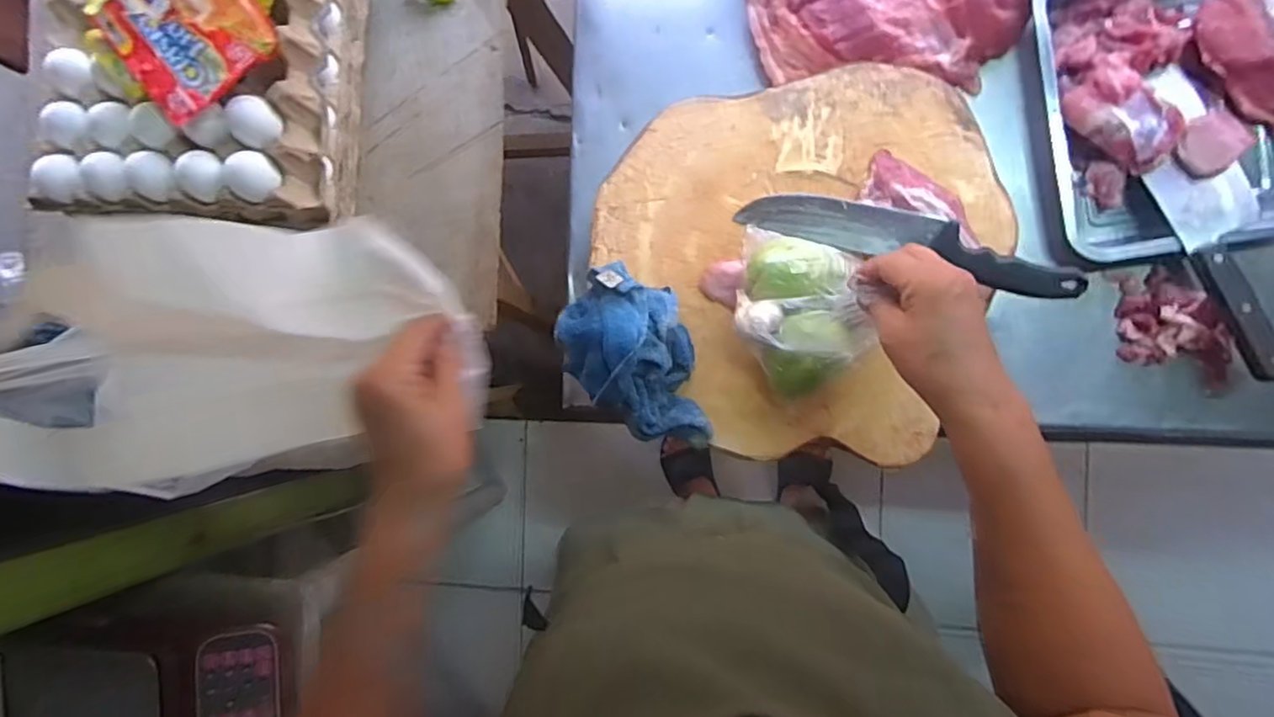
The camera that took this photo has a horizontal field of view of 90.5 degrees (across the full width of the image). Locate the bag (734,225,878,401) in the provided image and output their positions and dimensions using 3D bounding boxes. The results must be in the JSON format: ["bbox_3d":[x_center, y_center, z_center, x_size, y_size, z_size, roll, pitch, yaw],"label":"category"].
[{"bbox_3d":[0.147,-0.048,0.583,0.107,0.100,0.162,-11,89,9],"label":"bag"}]

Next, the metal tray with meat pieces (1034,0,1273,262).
[{"bbox_3d":[0.561,-0.269,0.655,0.255,0.054,0.314,-7,89,9],"label":"metal tray with meat pieces"}]

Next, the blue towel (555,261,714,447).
[{"bbox_3d":[-0.008,0.002,0.627,0.127,0.057,0.189,-12,89,9],"label":"blue towel"}]

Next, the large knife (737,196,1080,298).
[{"bbox_3d":[0.257,-0.117,0.607,0.309,0.041,0.049,17,93,8],"label":"large knife"}]

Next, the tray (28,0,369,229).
[{"bbox_3d":[-0.421,-0.283,0.589,0.277,0.116,0.296,3,91,9],"label":"tray"}]

